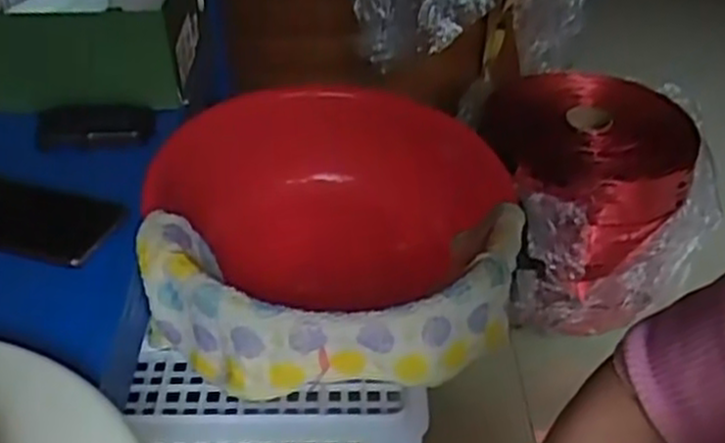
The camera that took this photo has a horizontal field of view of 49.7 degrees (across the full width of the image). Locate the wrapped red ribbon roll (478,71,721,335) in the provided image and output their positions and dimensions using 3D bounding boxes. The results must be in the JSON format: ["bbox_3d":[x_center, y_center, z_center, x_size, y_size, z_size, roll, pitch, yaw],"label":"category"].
[{"bbox_3d":[0.402,-0.046,1.395,0.373,0.308,0.355,0,40,0],"label":"wrapped red ribbon roll"}]

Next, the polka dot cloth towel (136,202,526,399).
[{"bbox_3d":[-0.020,0.068,0.645,0.316,0.100,0.139,-2,40,-3],"label":"polka dot cloth towel"}]

